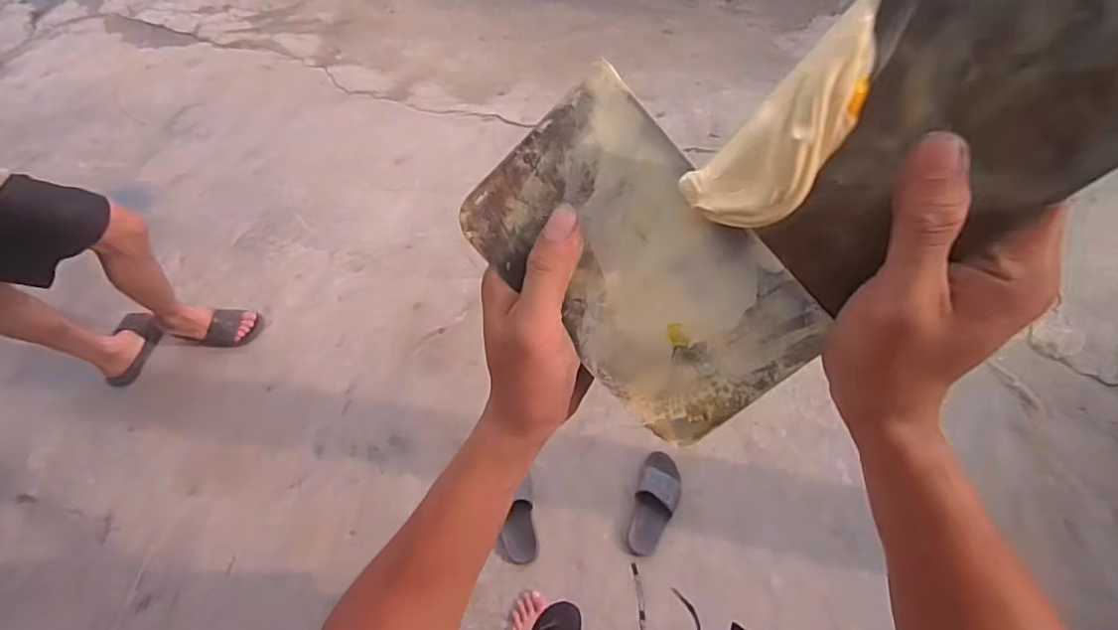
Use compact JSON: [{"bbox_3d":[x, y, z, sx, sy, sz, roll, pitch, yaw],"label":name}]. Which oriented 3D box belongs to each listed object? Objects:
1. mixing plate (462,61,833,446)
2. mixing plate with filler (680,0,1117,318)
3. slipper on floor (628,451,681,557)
[{"bbox_3d":[0.040,-0.020,0.285,0.102,0.008,0.168,-41,92,19],"label":"mixing plate"},{"bbox_3d":[0.127,-0.061,0.213,0.097,0.137,0.022,40,45,-5],"label":"mixing plate with filler"},{"bbox_3d":[0.238,0.466,1.448,0.102,0.088,0.251,14,67,11],"label":"slipper on floor"}]

